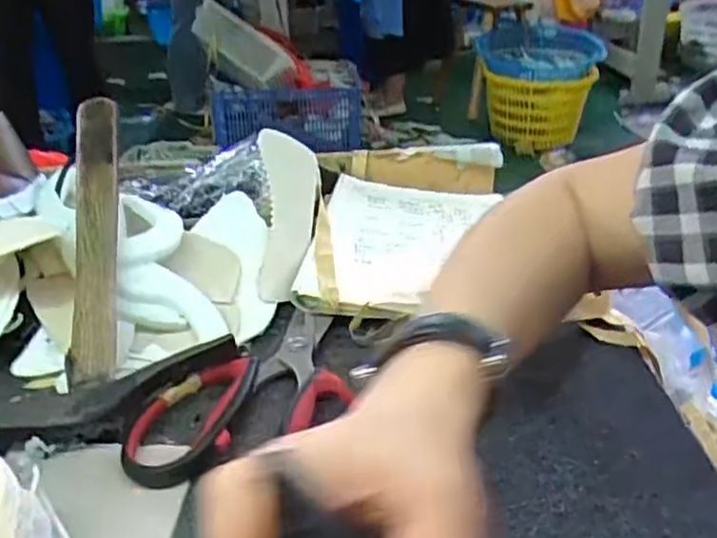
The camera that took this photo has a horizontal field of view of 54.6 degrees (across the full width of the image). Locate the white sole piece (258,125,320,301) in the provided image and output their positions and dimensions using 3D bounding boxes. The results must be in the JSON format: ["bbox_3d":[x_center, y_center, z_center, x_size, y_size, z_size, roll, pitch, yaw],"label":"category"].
[{"bbox_3d":[-0.054,-0.038,0.501,0.039,0.051,0.154,1,55,1],"label":"white sole piece"}]

